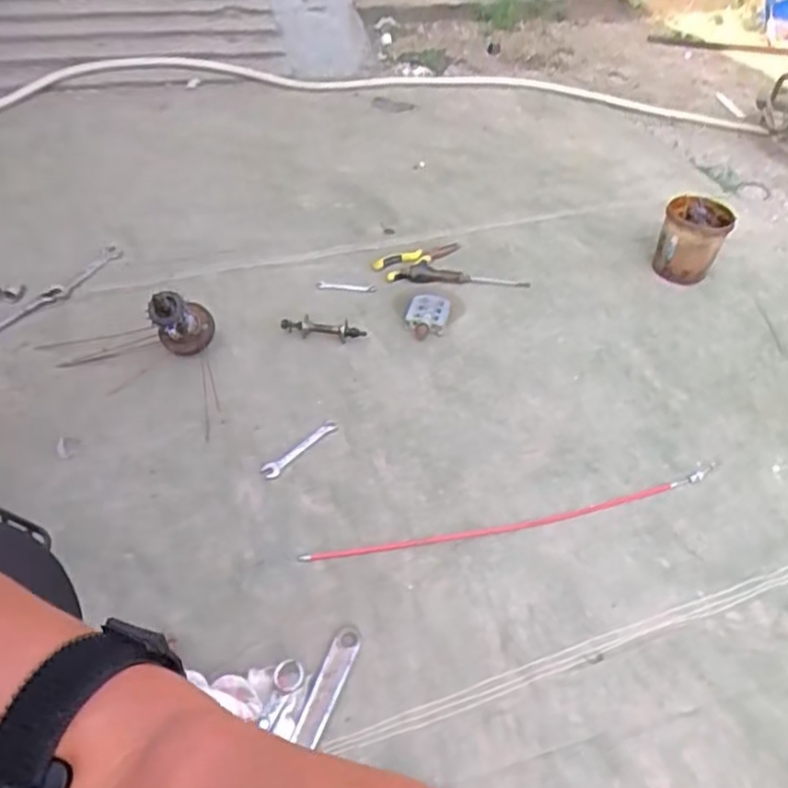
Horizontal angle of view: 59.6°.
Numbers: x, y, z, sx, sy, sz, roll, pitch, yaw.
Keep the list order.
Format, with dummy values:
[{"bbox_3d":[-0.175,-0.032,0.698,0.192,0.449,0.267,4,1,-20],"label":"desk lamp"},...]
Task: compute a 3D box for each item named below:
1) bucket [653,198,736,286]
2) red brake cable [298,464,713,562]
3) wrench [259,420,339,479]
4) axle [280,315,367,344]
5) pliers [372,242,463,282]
[{"bbox_3d":[0.538,-0.274,1.252,0.107,0.143,0.102,2,46,-2],"label":"bucket"},{"bbox_3d":[0.171,0.166,0.918,0.584,0.007,0.031,-10,48,-12],"label":"red brake cable"},{"bbox_3d":[-0.133,0.077,0.982,0.022,0.011,0.131,35,54,27],"label":"wrench"},{"bbox_3d":[-0.119,-0.107,1.136,0.144,0.026,0.034,8,47,5],"label":"axle"},{"bbox_3d":[0.055,-0.253,1.281,0.181,0.021,0.066,-18,50,-19],"label":"pliers"}]

